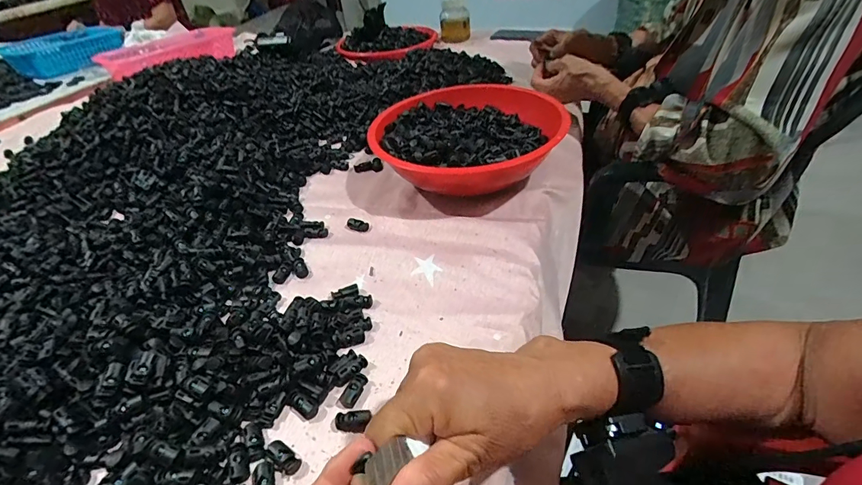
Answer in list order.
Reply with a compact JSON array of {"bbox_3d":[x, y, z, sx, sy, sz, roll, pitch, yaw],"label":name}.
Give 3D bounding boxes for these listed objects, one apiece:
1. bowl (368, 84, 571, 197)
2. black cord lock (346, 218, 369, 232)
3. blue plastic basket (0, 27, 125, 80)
[{"bbox_3d":[0.047,-0.130,0.576,0.236,0.081,0.233,-3,40,3],"label":"bowl"},{"bbox_3d":[-0.089,-0.023,0.528,0.030,0.006,0.015,16,45,24],"label":"black cord lock"},{"bbox_3d":[-1.009,-0.544,1.203,0.330,0.063,0.298,28,51,33],"label":"blue plastic basket"}]

